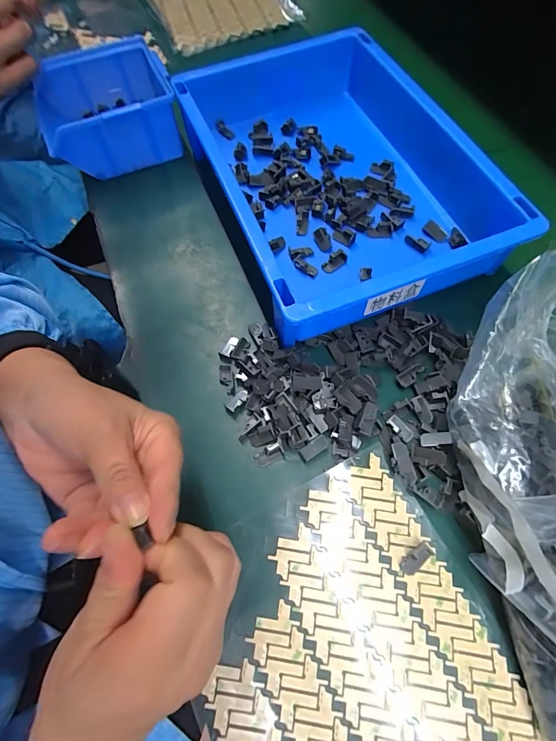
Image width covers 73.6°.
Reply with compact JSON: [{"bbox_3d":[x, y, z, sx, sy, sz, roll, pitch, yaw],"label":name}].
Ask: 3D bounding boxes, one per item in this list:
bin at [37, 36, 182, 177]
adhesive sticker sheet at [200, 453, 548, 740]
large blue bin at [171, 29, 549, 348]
[{"bbox_3d":[-0.180,-0.273,0.398,0.129,0.070,0.120,-19,66,-7],"label":"bin"},{"bbox_3d":[0.054,0.193,0.212,0.169,0.007,0.236,-27,68,-10],"label":"adhesive sticker sheet"},{"bbox_3d":[0.050,-0.186,0.349,0.221,0.083,0.318,-22,67,-9],"label":"large blue bin"}]

